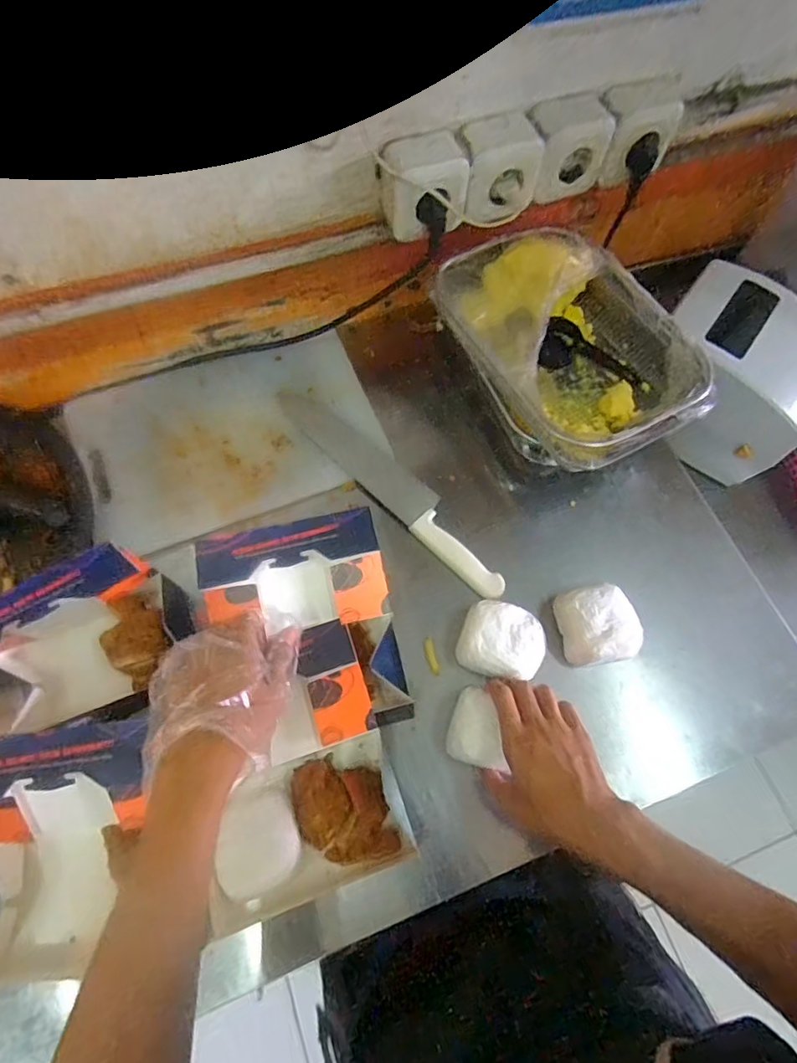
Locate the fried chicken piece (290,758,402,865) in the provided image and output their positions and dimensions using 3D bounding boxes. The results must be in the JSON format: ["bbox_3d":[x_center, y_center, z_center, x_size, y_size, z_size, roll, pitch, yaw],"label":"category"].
[{"bbox_3d":[-0.052,0.259,0.503,0.083,0.041,0.095,-15,69,-8],"label":"fried chicken piece"}]

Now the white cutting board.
[{"bbox_3d":[-0.204,-0.120,0.659,0.343,0.019,0.228,-21,70,-10],"label":"white cutting board"}]

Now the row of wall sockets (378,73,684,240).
[{"bbox_3d":[0.144,-0.396,0.578,0.332,0.078,0.066,-17,70,-9],"label":"row of wall sockets"}]

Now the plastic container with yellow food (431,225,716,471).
[{"bbox_3d":[0.190,-0.212,0.620,0.215,0.082,0.299,-28,72,-13],"label":"plastic container with yellow food"}]

